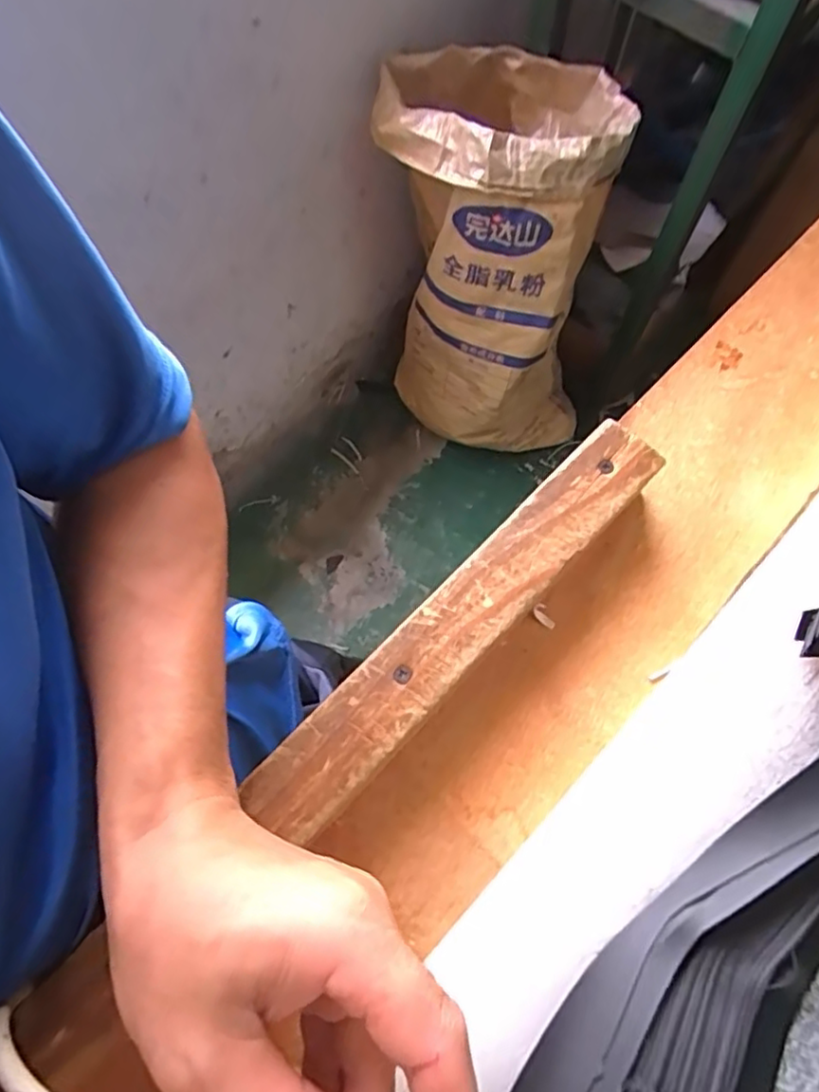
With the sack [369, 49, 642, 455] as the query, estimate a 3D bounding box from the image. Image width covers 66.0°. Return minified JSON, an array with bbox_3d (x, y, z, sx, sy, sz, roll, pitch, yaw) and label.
[{"bbox_3d":[0.143,-0.476,1.159,0.367,0.645,0.343,2,70,1],"label":"sack"}]

